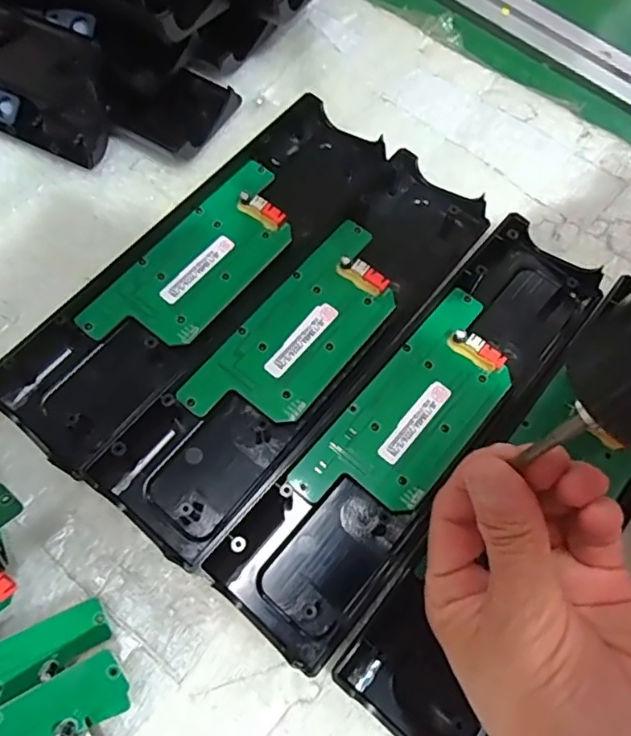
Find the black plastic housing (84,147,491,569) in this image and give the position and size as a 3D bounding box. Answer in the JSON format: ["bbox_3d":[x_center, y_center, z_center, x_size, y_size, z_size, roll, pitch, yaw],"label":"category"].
[{"bbox_3d":[-0.004,-0.019,0.290,0.066,0.016,0.245,38,71,12],"label":"black plastic housing"}]

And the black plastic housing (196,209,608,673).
[{"bbox_3d":[0.050,0.025,0.269,0.065,0.027,0.233,39,71,12],"label":"black plastic housing"}]

